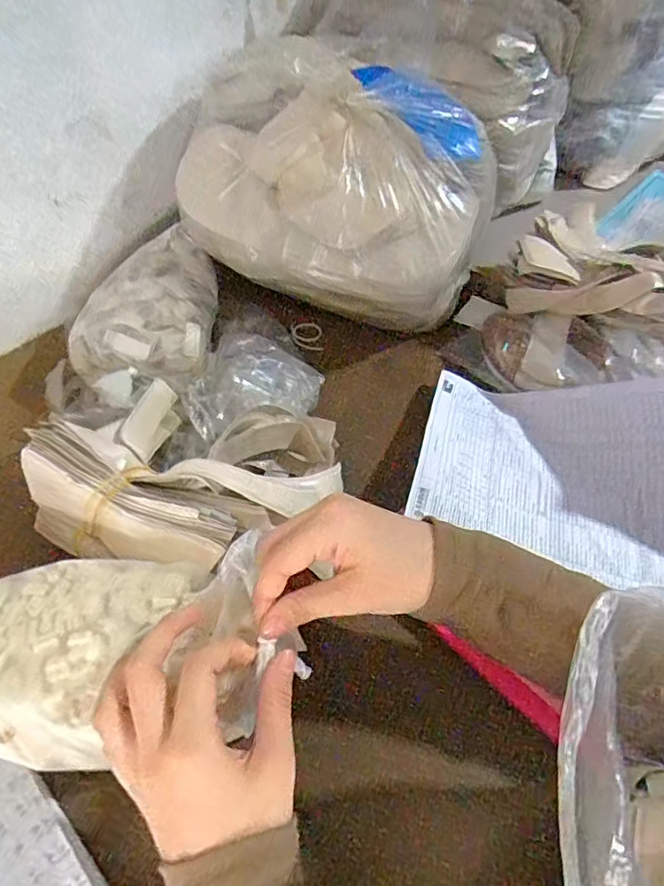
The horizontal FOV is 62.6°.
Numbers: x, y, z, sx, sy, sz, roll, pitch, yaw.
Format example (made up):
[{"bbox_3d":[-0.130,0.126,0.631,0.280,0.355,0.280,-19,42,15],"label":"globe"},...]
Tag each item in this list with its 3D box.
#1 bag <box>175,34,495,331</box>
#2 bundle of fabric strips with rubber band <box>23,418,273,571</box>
[{"bbox_3d":[0.007,-0.252,0.527,0.281,0.169,0.203,17,52,13],"label":"bag"},{"bbox_3d":[-0.142,0.047,0.390,0.177,0.049,0.070,19,53,15],"label":"bundle of fabric strips with rubber band"}]

